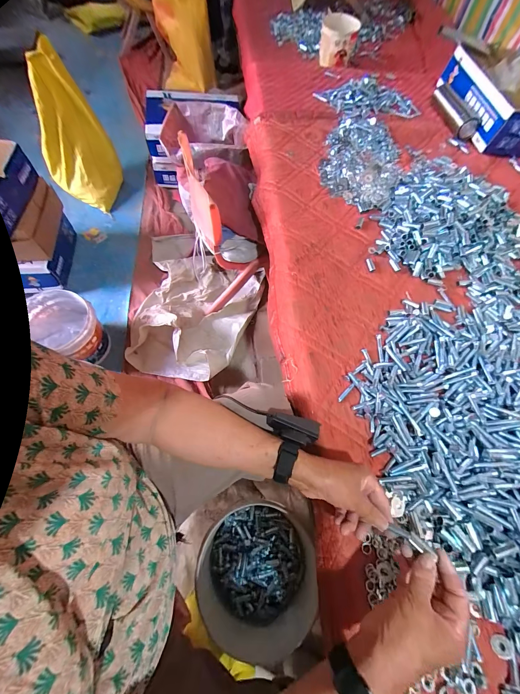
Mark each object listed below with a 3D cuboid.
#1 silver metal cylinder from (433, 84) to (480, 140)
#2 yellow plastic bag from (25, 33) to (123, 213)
[{"bbox_3d":[0.636,-0.790,0.923,0.062,0.049,0.269,-5,67,-7],"label":"silver metal cylinder"},{"bbox_3d":[-0.700,-0.799,1.061,0.142,0.427,0.228,20,66,4],"label":"yellow plastic bag"}]

